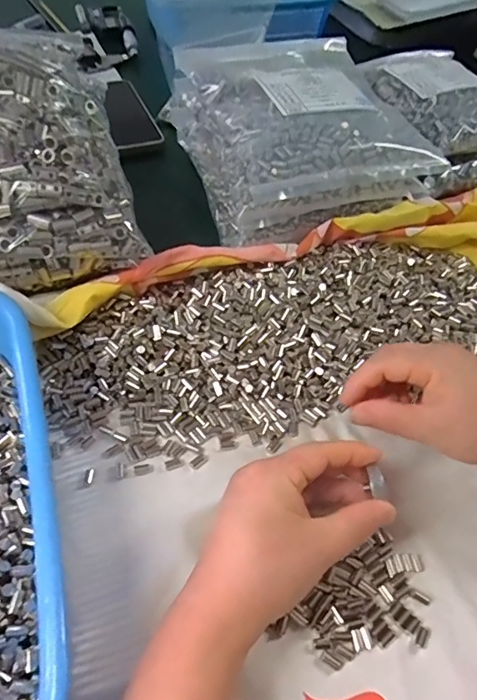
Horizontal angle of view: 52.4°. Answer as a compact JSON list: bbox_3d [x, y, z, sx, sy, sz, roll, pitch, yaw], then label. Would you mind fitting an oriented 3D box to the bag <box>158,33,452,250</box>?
[{"bbox_3d":[0.056,-0.216,0.478,0.197,0.094,0.222,-18,58,-17],"label":"bag"}]

